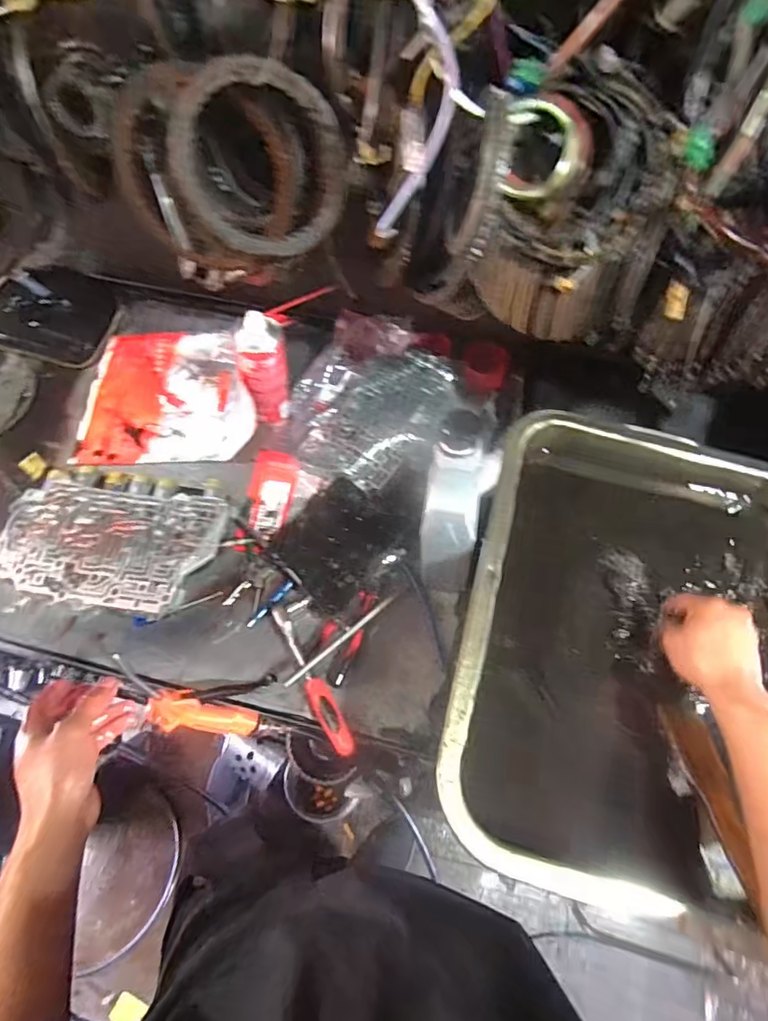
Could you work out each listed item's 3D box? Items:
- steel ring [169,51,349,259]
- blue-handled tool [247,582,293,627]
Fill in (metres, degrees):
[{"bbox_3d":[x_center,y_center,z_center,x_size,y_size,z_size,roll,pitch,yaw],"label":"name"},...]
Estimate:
[{"bbox_3d":[-0.125,-0.350,0.551,0.169,0.177,0.028,-32,36,33],"label":"steel ring"},{"bbox_3d":[-0.144,0.118,0.687,0.014,0.009,0.074,35,70,18],"label":"blue-handled tool"}]

